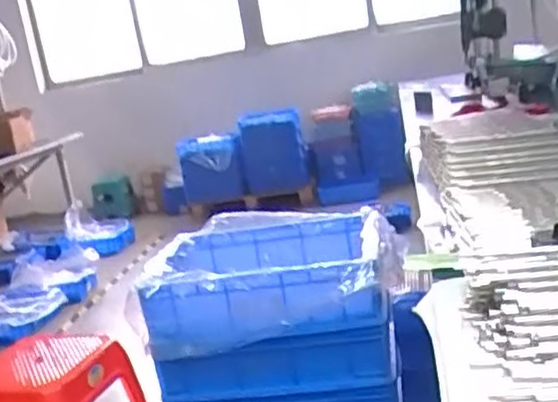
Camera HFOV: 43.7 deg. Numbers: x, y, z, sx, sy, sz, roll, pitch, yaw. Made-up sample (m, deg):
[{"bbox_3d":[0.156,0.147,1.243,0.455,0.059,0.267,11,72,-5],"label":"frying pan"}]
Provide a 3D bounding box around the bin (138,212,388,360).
[{"bbox_3d":[-0.011,0.151,1.288,0.425,0.160,0.338,-7,13,15],"label":"bin"}]

